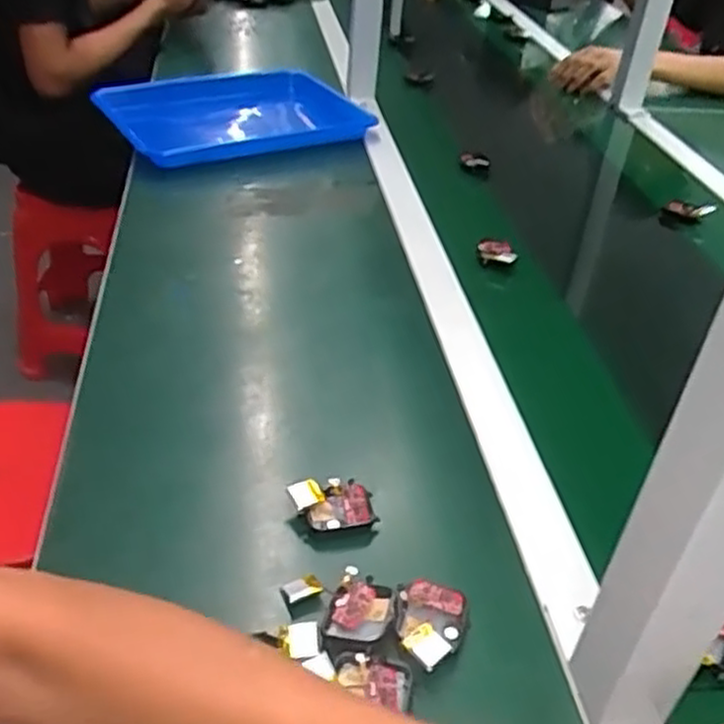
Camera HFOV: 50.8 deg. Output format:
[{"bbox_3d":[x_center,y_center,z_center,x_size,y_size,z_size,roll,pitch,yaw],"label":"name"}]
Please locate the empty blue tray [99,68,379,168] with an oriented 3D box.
[{"bbox_3d":[-0.169,-0.343,1.048,0.331,0.052,0.237,-17,42,-28],"label":"empty blue tray"}]

